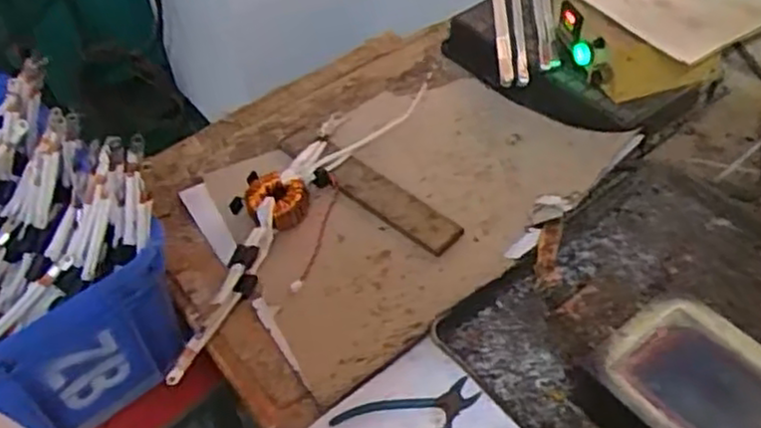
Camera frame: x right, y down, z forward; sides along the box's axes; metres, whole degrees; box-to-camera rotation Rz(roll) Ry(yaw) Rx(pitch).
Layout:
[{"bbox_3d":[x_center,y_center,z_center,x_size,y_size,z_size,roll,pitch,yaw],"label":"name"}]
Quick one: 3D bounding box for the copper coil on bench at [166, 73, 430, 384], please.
[{"bbox_3d":[-0.117,-0.019,0.912,0.137,0.039,0.536,18,52,19],"label":"copper coil on bench"}]

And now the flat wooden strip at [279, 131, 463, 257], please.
[{"bbox_3d":[-0.017,-0.037,0.939,0.282,0.016,0.056,33,62,25],"label":"flat wooden strip"}]

